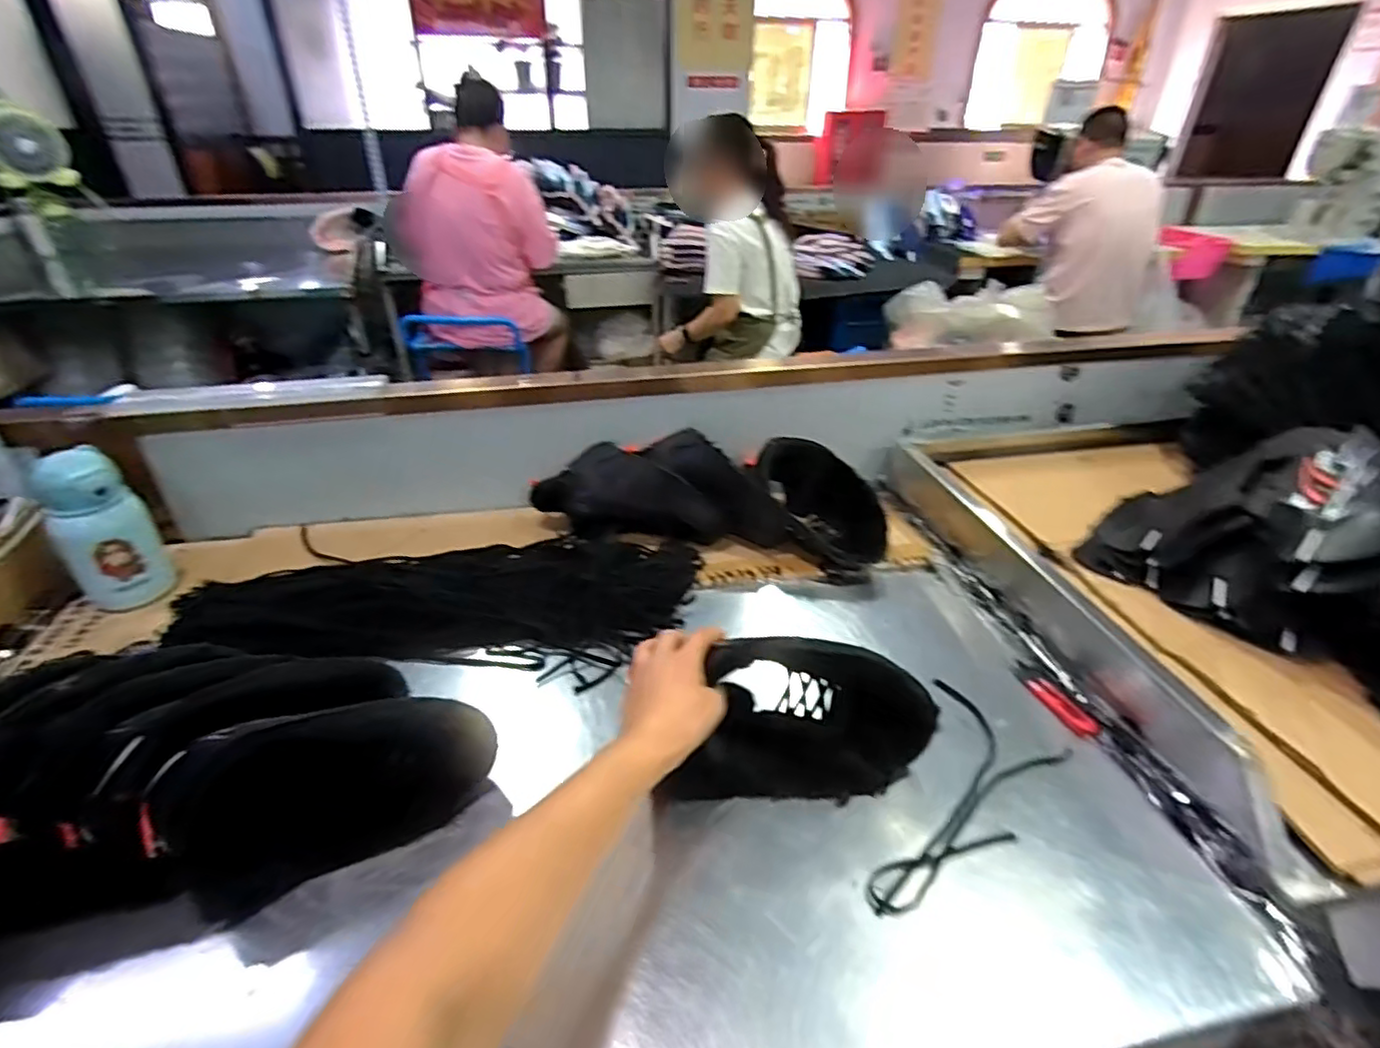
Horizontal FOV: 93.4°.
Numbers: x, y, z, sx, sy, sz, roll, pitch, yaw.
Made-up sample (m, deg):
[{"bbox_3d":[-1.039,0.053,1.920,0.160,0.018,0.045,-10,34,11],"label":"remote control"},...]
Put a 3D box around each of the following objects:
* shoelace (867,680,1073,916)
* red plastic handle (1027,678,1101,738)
[{"bbox_3d":[0.217,0.227,0.537,0.117,0.010,0.235,25,39,33],"label":"shoelace"},{"bbox_3d":[0.354,0.176,0.621,0.021,0.013,0.069,-15,35,-23],"label":"red plastic handle"}]

